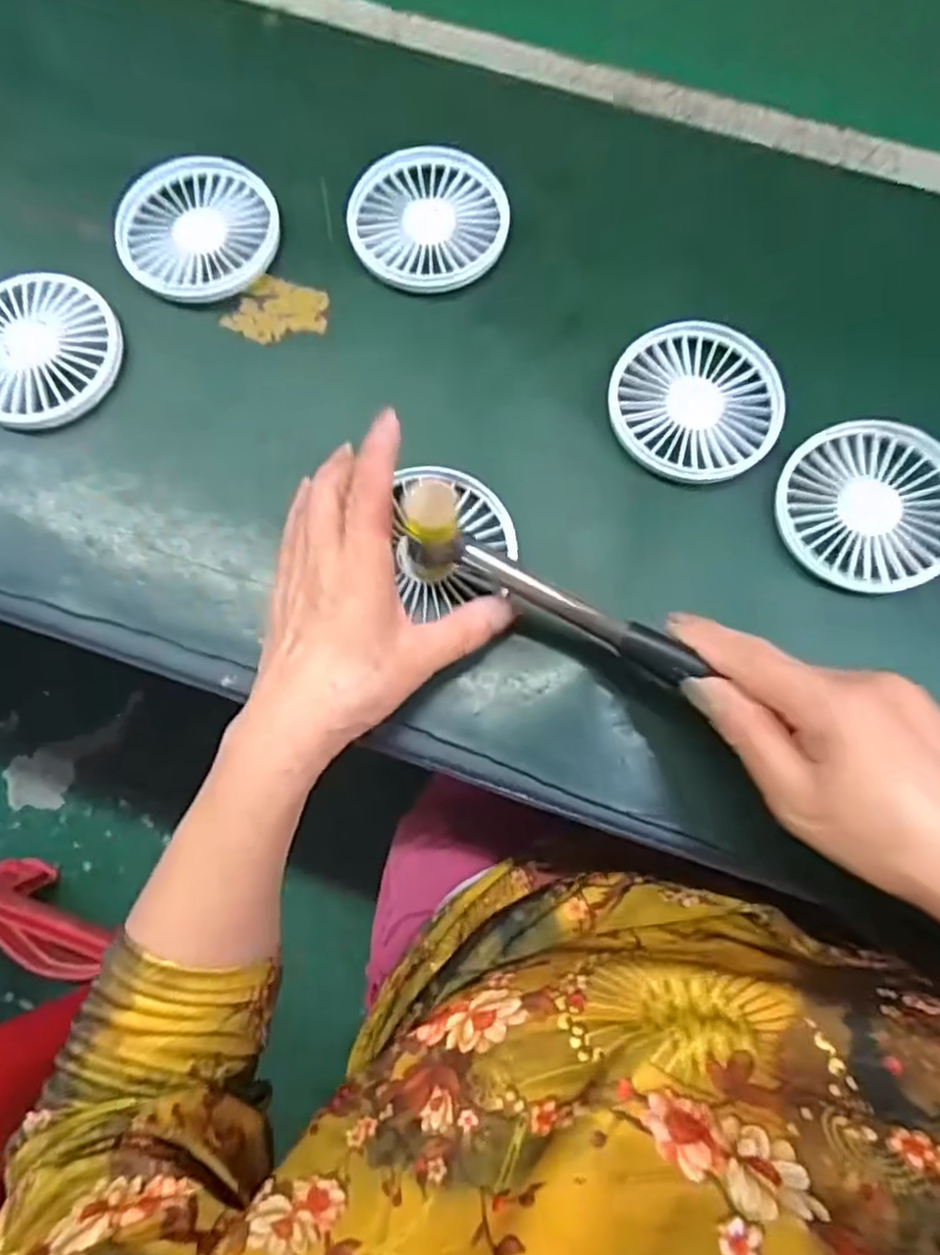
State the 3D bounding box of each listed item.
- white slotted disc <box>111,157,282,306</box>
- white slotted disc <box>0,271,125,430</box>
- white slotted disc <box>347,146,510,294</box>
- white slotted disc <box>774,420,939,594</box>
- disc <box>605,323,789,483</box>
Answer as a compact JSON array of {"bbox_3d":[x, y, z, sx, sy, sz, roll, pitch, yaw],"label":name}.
[{"bbox_3d":[-0.154,-0.226,0.399,0.087,0.012,0.083,0,77,0],"label":"white slotted disc"},{"bbox_3d":[-0.236,-0.151,0.383,0.089,0.011,0.086,0,77,0],"label":"white slotted disc"},{"bbox_3d":[-0.024,-0.235,0.401,0.088,0.008,0.092,0,77,0],"label":"white slotted disc"},{"bbox_3d":[0.202,-0.063,0.355,0.087,0.011,0.088,-1,77,0],"label":"white slotted disc"},{"bbox_3d":[0.119,-0.121,0.371,0.087,0.006,0.089,0,77,0],"label":"disc"}]

